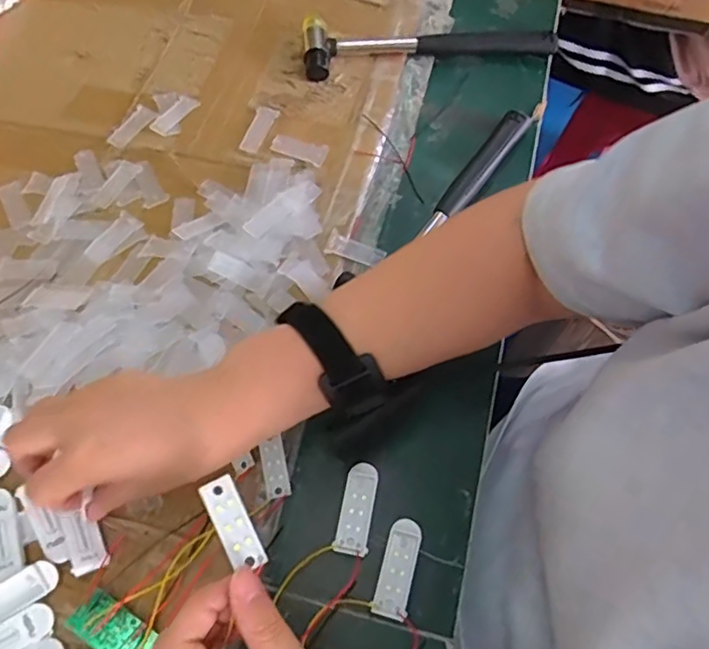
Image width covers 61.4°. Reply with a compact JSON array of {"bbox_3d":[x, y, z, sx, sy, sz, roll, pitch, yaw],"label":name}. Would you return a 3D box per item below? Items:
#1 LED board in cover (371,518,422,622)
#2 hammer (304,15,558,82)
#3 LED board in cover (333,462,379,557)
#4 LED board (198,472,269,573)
[{"bbox_3d":[0.028,0.153,0.377,0.021,0.004,0.058,13,66,7],"label":"LED board in cover"},{"bbox_3d":[0.067,-0.273,0.567,0.233,0.021,0.072,-8,65,-3],"label":"hammer"},{"bbox_3d":[0.002,0.121,0.393,0.021,0.005,0.057,11,66,6],"label":"LED board in cover"},{"bbox_3d":[-0.059,0.097,0.291,0.016,0.004,0.047,-28,83,-13],"label":"LED board"}]

